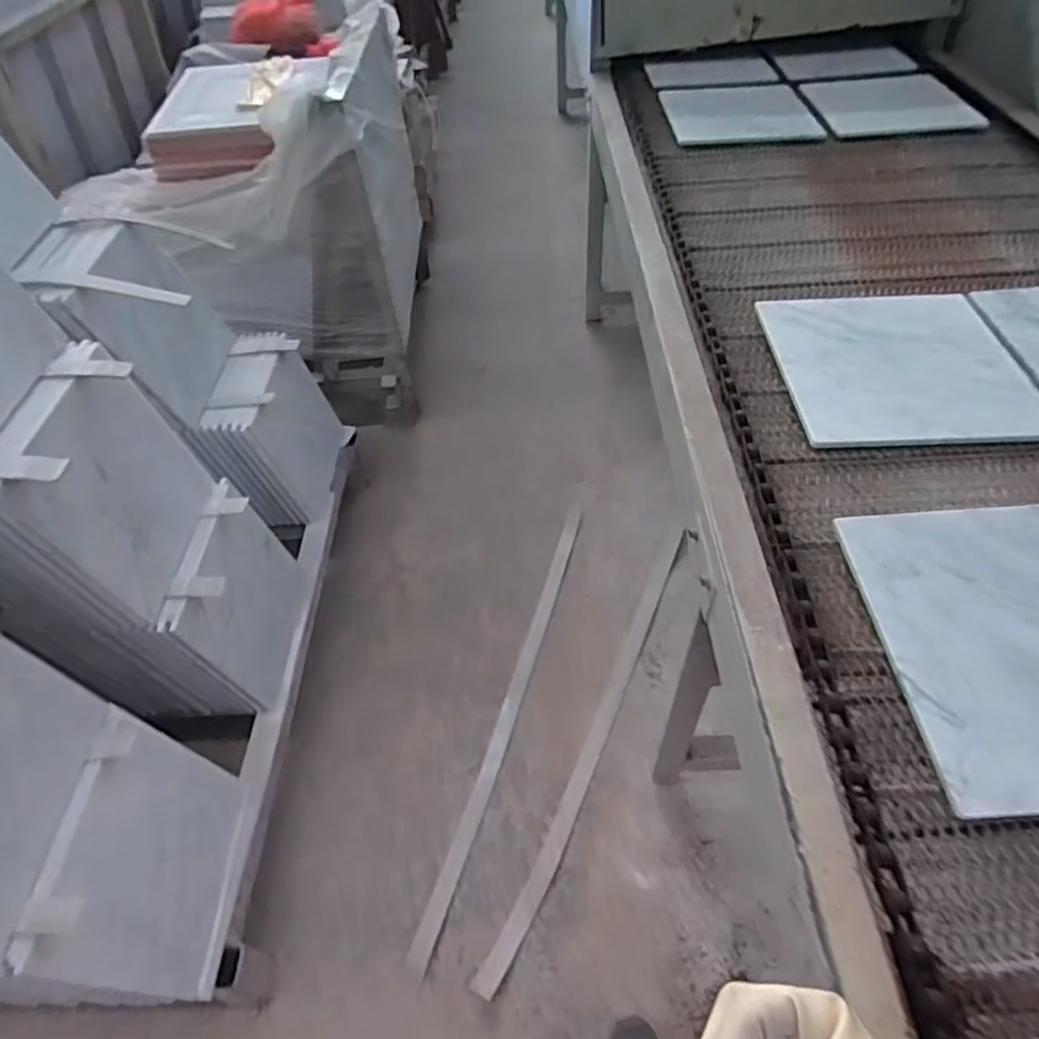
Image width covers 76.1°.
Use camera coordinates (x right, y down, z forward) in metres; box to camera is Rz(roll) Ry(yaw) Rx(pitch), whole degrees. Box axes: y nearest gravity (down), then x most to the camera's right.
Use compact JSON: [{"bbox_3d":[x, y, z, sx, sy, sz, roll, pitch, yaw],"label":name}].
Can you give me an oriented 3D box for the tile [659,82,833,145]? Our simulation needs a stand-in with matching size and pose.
[{"bbox_3d":[0.487,-0.911,1.481,0.312,0.014,0.316,0,52,2],"label":"tile"}]

